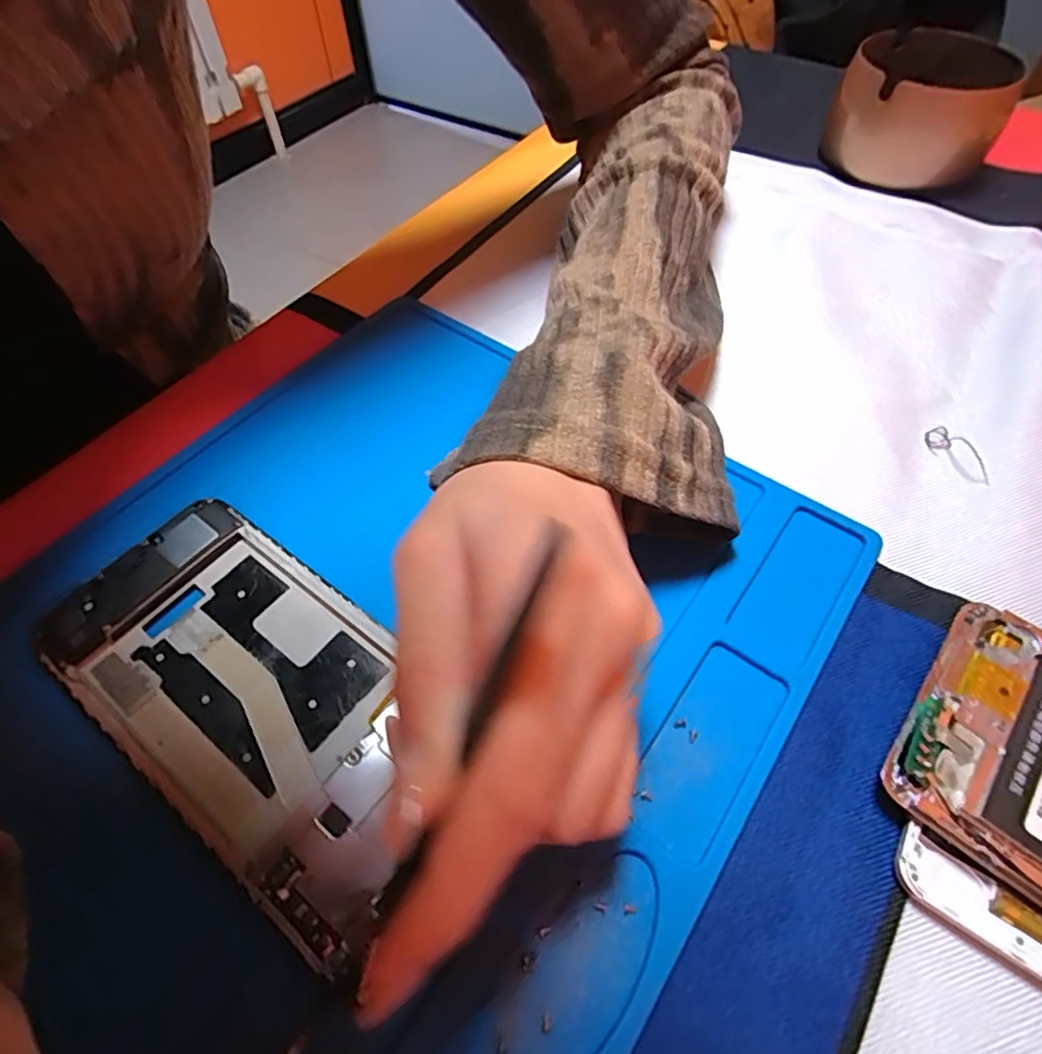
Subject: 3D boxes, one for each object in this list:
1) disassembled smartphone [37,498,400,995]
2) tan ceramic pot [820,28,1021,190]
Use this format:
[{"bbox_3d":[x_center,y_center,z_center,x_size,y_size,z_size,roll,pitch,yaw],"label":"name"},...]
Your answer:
[{"bbox_3d":[-0.077,0.047,0.173,0.134,0.007,0.068,31,62,21],"label":"disassembled smartphone"},{"bbox_3d":[0.223,-0.234,0.334,0.084,0.052,0.088,32,61,20],"label":"tan ceramic pot"}]

